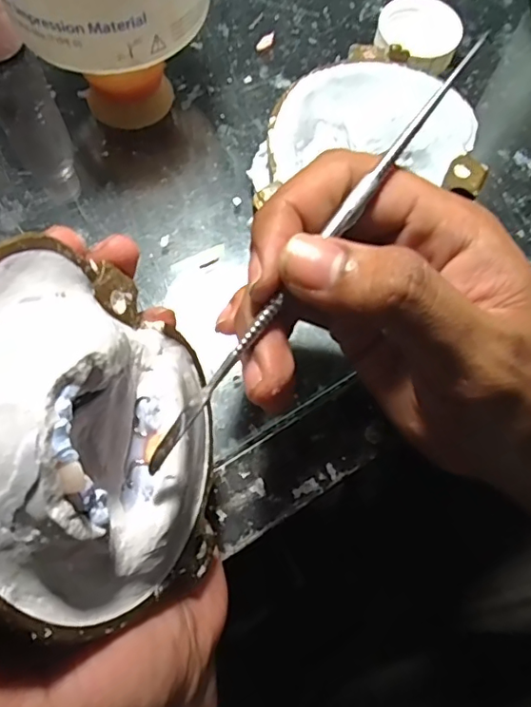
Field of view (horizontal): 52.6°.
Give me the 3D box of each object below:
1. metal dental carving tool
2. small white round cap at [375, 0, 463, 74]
[{"bbox_3d":[0.017,-0.031,0.150,0.004,0.004,0.154,37,84,11],"label":"metal dental carving tool"},{"bbox_3d":[0.083,-0.174,0.299,0.044,0.022,0.044,1,69,-2],"label":"small white round cap"}]

